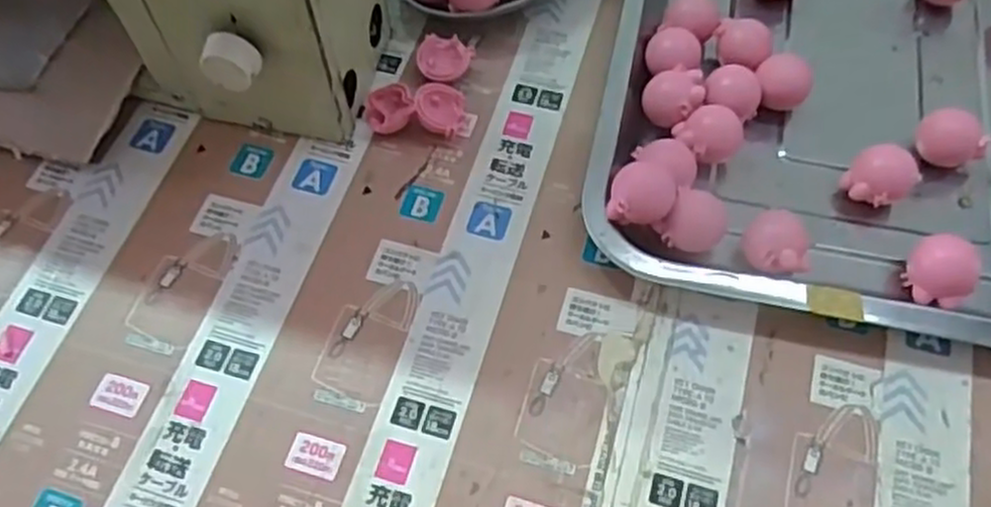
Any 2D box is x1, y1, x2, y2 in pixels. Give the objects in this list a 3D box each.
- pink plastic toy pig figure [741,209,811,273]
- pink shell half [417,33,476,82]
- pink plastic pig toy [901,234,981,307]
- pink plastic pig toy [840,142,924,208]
[{"bbox_3d":[0.131,-0.002,0.367,0.028,0.028,0.030,4,61,3],"label":"pink plastic toy pig figure"},{"bbox_3d":[-0.031,-0.109,0.439,0.030,0.013,0.030,-1,61,1],"label":"pink shell half"},{"bbox_3d":[0.207,0.010,0.362,0.023,0.031,0.031,-35,66,-16],"label":"pink plastic pig toy"},{"bbox_3d":[0.191,-0.036,0.386,0.032,0.024,0.027,-32,65,-15],"label":"pink plastic pig toy"}]

